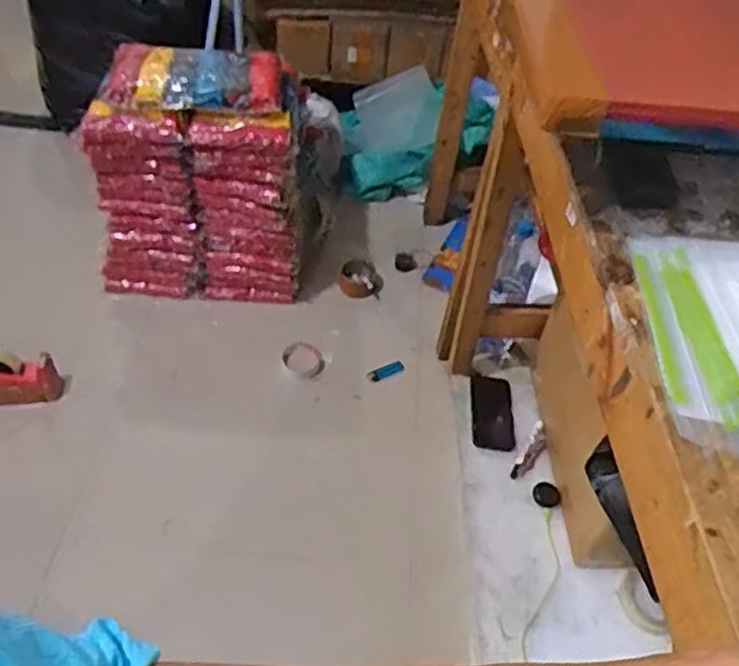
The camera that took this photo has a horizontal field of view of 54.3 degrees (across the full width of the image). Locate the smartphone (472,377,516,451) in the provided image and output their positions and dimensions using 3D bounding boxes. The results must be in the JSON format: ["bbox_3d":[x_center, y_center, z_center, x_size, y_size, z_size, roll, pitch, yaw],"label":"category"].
[{"bbox_3d":[0.244,0.158,1.431,0.080,0.017,0.164,4,47,-2],"label":"smartphone"}]

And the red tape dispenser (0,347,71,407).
[{"bbox_3d":[-0.680,0.077,1.346,0.203,0.099,0.078,-2,47,-7],"label":"red tape dispenser"}]

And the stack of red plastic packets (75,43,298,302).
[{"bbox_3d":[-0.357,-0.322,1.542,0.425,0.493,0.230,-1,47,-6],"label":"stack of red plastic packets"}]

